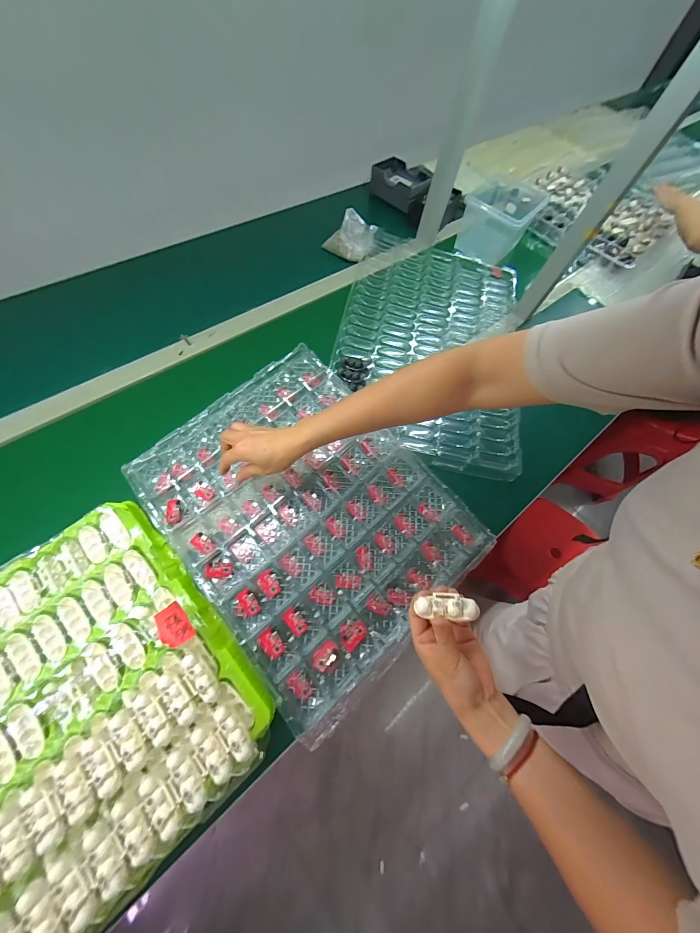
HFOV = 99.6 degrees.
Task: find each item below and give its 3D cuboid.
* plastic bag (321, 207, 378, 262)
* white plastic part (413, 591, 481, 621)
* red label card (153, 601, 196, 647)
[{"bbox_3d":[0.009,-0.578,0.747,0.100,0.073,0.120,-40,76,-19],"label":"plastic bag"},{"bbox_3d":[0.102,0.148,0.313,0.063,0.012,0.021,-1,63,14],"label":"white plastic part"},{"bbox_3d":[-0.221,0.200,0.371,0.038,0.006,0.050,-37,74,-6],"label":"red label card"}]

